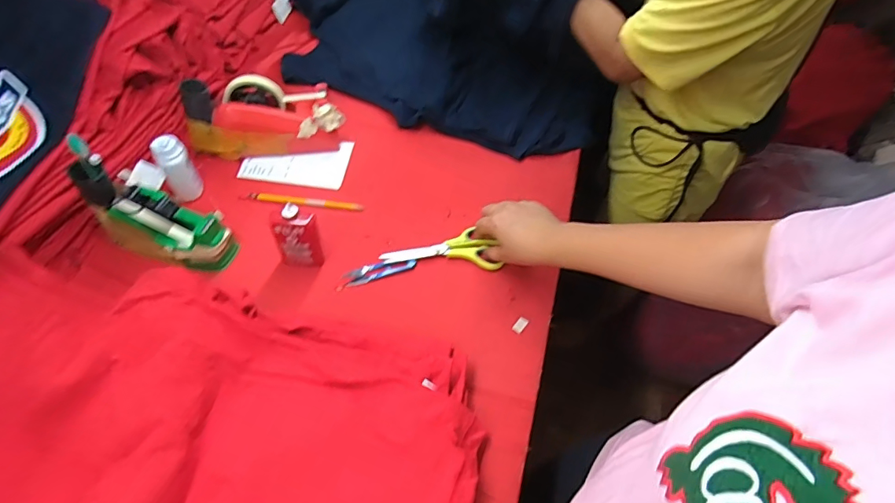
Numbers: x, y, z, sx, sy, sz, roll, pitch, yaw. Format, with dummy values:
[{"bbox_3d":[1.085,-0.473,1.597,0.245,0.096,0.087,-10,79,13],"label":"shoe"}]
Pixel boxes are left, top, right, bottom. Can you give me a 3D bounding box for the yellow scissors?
[{"bbox_3d":[-0.013,-0.003,0.695,0.166,0.015,0.069,-2,53,-5],"label":"yellow scissors"}]

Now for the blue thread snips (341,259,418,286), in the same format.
[{"bbox_3d":[-0.096,0.028,0.674,0.103,0.007,0.028,-12,54,-10],"label":"blue thread snips"}]

